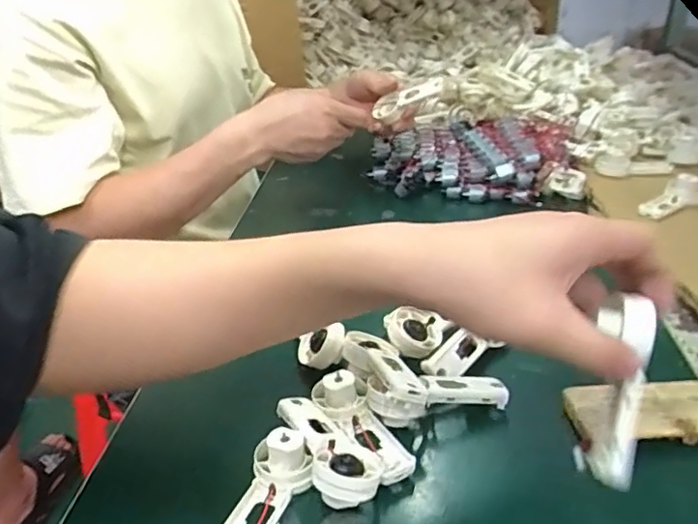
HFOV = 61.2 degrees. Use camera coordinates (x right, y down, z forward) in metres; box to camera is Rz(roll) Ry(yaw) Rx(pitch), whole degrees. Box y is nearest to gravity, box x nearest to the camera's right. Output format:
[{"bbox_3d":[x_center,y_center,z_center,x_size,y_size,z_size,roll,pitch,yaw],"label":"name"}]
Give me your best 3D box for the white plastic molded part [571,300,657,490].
[{"bbox_3d":[0.136,0.066,0.301,0.025,0.094,0.030,7,10,14],"label":"white plastic molded part"}]

